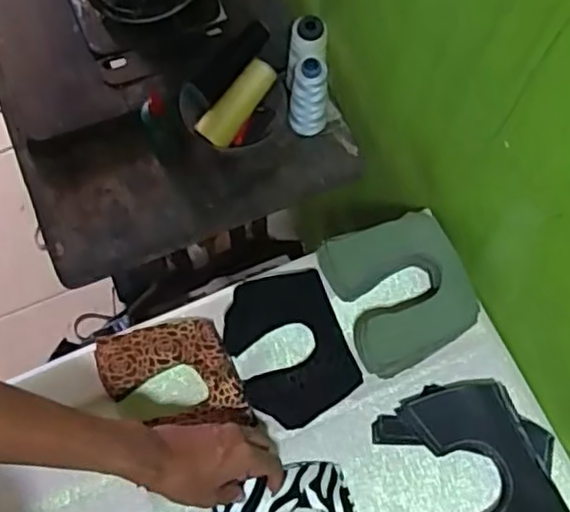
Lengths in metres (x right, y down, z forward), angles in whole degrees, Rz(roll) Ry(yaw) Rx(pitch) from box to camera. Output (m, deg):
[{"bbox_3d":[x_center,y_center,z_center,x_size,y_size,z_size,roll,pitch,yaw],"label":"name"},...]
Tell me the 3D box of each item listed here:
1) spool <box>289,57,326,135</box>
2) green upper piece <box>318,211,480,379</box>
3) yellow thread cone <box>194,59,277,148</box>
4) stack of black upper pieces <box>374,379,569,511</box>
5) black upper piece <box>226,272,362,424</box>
[{"bbox_3d":[0.028,-0.185,0.796,0.042,0.118,0.034,6,69,2],"label":"spool"},{"bbox_3d":[0.122,0.041,0.726,0.137,0.079,0.146,-20,71,-8],"label":"green upper piece"},{"bbox_3d":[-0.055,-0.181,0.800,0.034,0.034,0.111,44,96,15],"label":"yellow thread cone"},{"bbox_3d":[0.188,0.230,0.679,0.173,0.032,0.201,-3,69,-2],"label":"stack of black upper pieces"},{"bbox_3d":[0.004,0.099,0.729,0.117,0.041,0.154,-20,70,-8],"label":"black upper piece"}]

